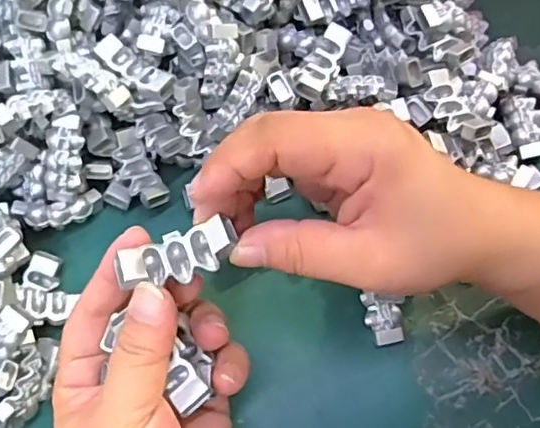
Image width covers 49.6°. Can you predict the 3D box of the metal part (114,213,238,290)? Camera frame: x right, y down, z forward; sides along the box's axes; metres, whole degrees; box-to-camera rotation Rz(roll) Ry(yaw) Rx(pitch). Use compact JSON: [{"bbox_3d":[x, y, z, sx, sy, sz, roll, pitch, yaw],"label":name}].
[{"bbox_3d":[-0.035,0.015,0.227,0.043,0.011,0.019,-18,70,-6],"label":"metal part"}]

